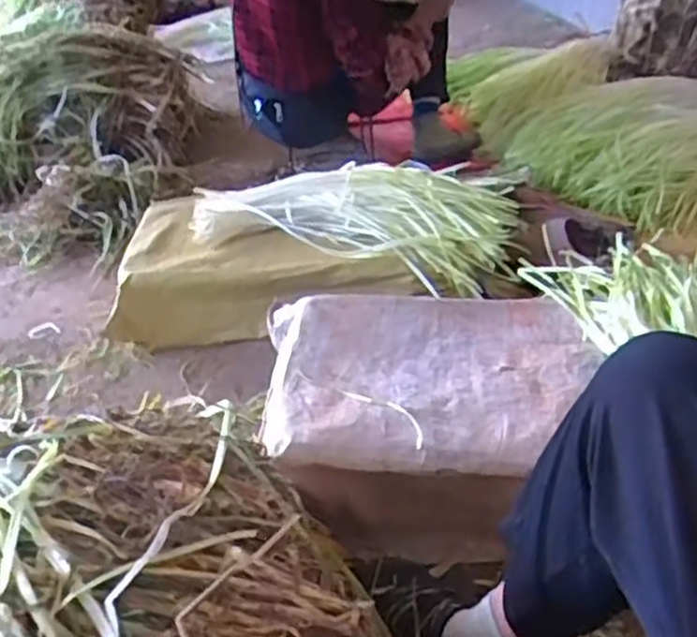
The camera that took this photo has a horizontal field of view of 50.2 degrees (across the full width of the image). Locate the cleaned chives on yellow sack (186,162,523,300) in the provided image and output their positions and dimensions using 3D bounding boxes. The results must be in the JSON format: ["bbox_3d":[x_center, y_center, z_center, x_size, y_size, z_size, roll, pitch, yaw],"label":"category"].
[{"bbox_3d":[0.010,-0.202,1.374,0.574,0.149,0.245,2,35,10],"label":"cleaned chives on yellow sack"}]

